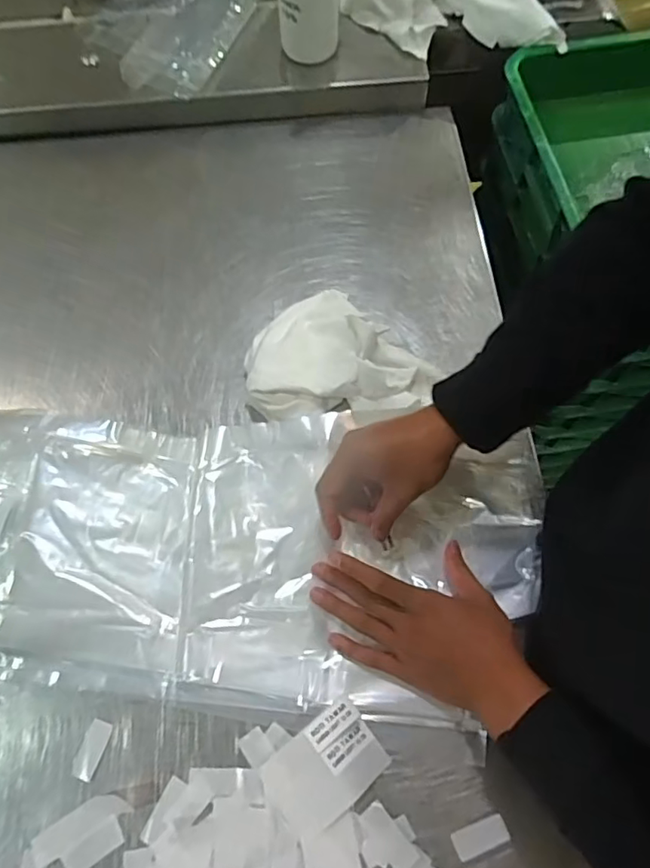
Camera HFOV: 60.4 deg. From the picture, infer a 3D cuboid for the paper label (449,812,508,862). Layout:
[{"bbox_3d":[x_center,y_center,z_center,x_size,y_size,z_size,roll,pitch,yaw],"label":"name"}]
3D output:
[{"bbox_3d":[0.119,0.306,0.424,0.041,0.004,0.019,-18,67,-8],"label":"paper label"}]

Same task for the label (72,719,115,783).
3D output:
[{"bbox_3d":[-0.189,0.256,0.453,0.020,0.004,0.043,15,67,7],"label":"label"}]

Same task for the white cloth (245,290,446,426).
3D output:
[{"bbox_3d":[0.019,-0.082,0.572,0.191,0.042,0.154,6,67,3],"label":"white cloth"}]

